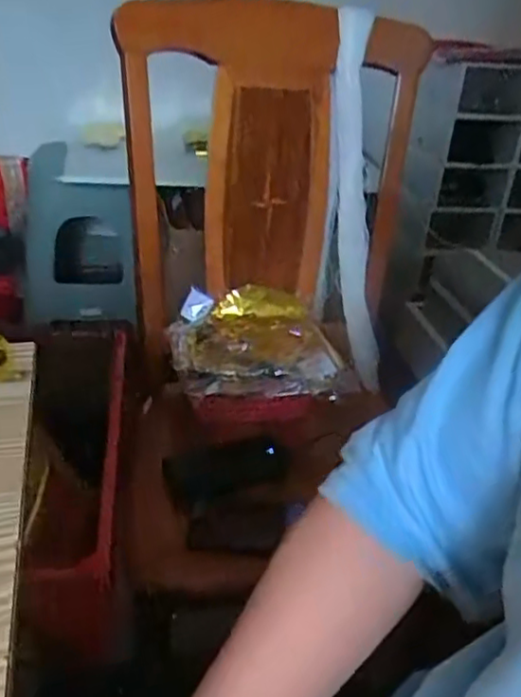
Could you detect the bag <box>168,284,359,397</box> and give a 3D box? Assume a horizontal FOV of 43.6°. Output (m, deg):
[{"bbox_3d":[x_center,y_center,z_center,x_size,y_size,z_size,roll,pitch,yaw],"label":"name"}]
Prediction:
[{"bbox_3d":[-0.011,-0.010,0.945,0.243,0.050,0.250,-6,33,-19],"label":"bag"}]

